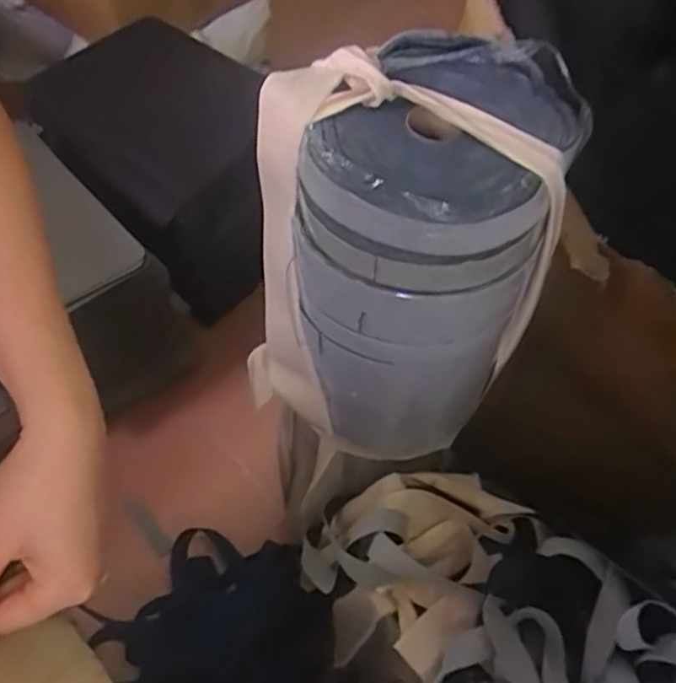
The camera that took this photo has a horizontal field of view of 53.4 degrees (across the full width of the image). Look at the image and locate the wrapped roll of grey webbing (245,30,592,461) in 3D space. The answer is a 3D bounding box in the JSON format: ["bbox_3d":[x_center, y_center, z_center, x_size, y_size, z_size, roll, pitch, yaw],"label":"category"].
[{"bbox_3d":[0.054,-0.062,0.565,0.206,0.317,0.206,27,57,16],"label":"wrapped roll of grey webbing"}]

